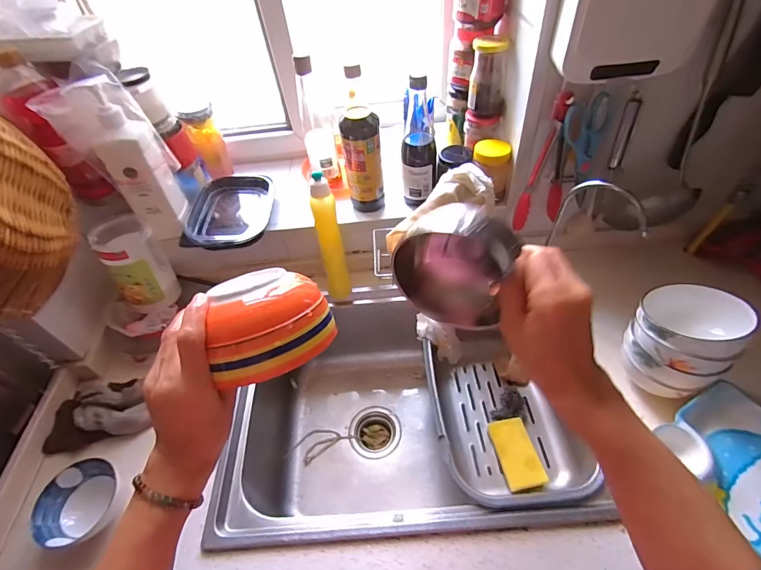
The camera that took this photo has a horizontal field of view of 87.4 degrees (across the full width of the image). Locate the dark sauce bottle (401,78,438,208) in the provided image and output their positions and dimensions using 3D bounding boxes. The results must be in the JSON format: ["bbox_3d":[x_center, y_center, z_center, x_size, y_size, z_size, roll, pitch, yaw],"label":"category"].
[{"bbox_3d":[0.071,-0.254,0.731,0.063,0.215,0.061,0,49,6],"label":"dark sauce bottle"}]

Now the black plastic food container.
[{"bbox_3d":[-0.308,-0.149,0.817,0.155,0.052,0.175,-6,49,1],"label":"black plastic food container"}]

